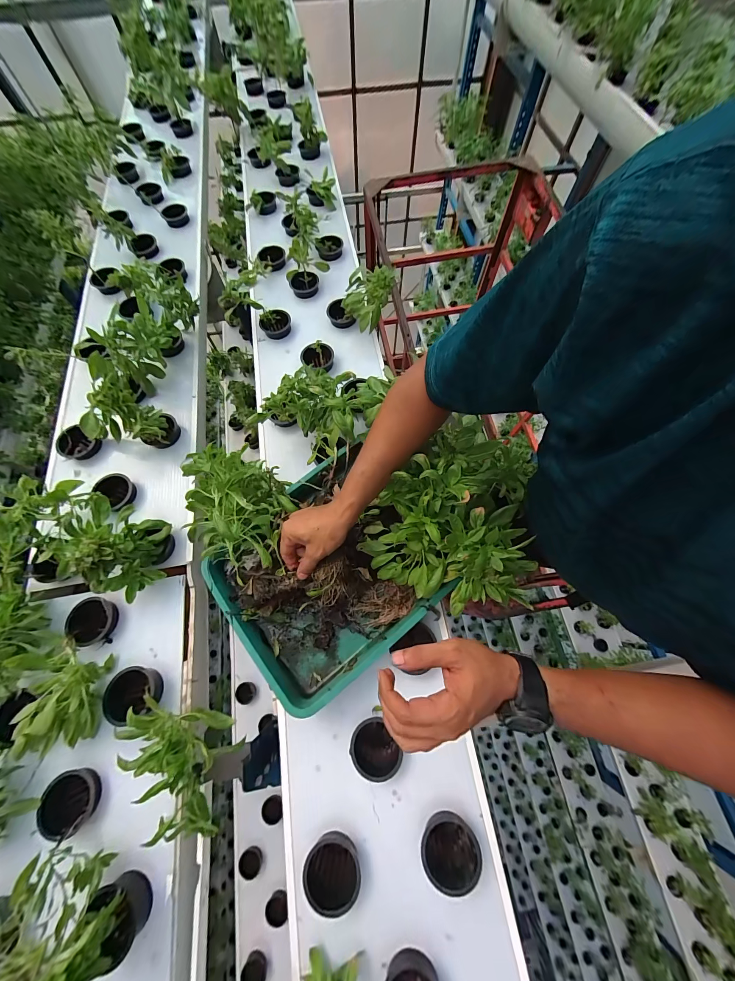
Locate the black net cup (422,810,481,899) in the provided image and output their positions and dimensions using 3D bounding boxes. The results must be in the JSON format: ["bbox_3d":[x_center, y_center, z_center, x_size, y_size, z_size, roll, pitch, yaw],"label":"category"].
[{"bbox_3d":[0.112,0.495,0.444,0.075,0.075,0.072,0,69,0],"label":"black net cup"}]

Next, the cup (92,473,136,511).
[{"bbox_3d":[-0.508,0.003,0.633,0.077,0.048,0.070,0,69,0],"label":"cup"}]

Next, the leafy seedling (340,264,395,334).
[{"bbox_3d":[0.003,-0.427,0.701,0.120,0.106,0.122,-3,69,-1],"label":"leafy seedling"}]

